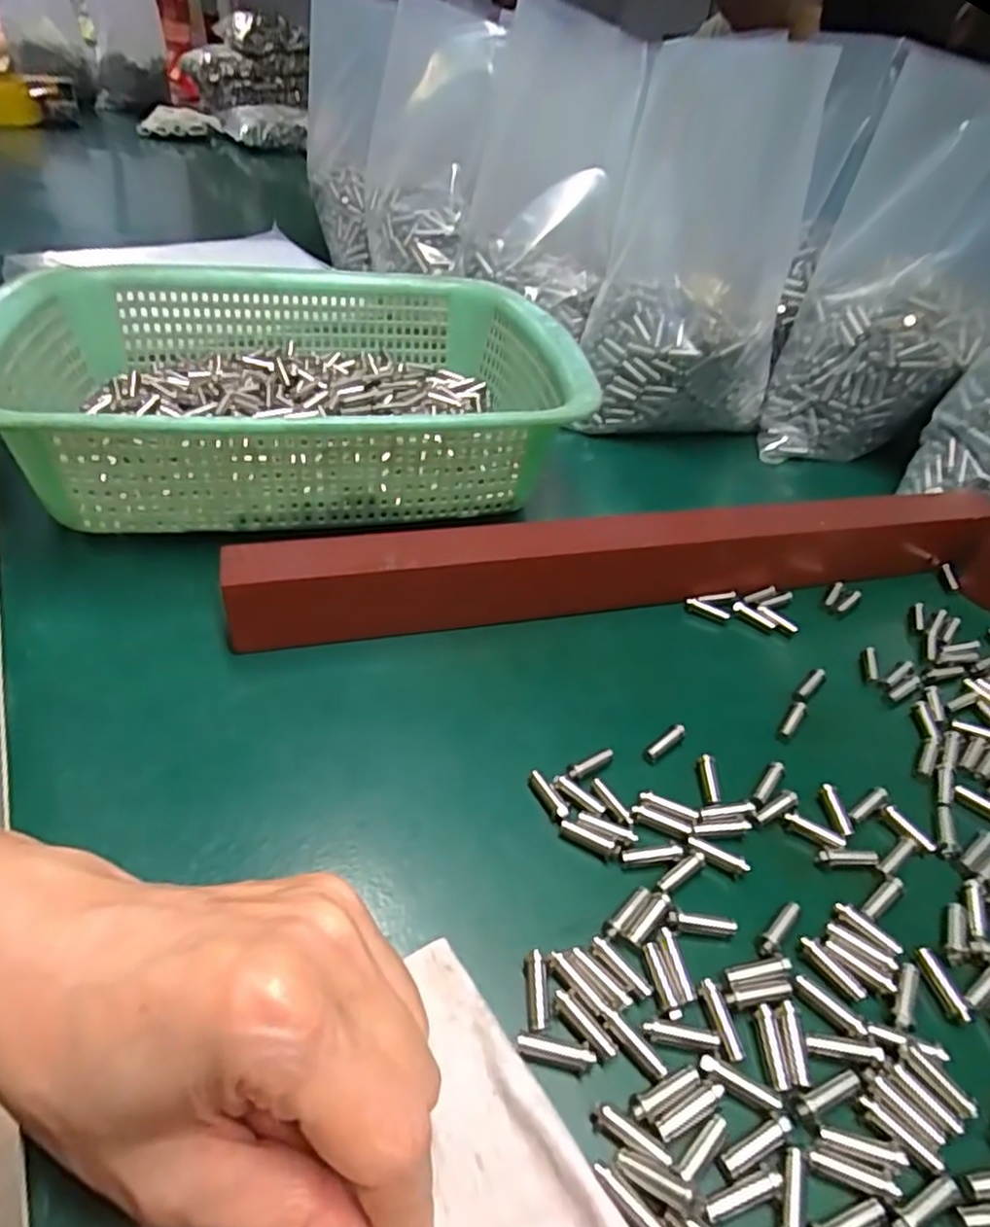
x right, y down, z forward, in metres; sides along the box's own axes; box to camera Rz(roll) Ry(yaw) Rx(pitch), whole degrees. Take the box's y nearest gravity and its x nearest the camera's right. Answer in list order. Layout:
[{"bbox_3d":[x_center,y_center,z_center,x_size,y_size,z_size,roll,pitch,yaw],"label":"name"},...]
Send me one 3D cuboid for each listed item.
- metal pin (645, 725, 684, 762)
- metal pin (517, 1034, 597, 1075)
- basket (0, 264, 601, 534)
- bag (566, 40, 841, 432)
[{"bbox_3d":[0.067,0.051,0.272,0.021,0.005,0.005,-25,48,-32],"label":"metal pin"},{"bbox_3d":[0.016,0.119,0.186,0.021,0.006,0.005,10,39,6],"label":"metal pin"},{"bbox_3d":[-0.107,-0.124,0.398,0.282,0.084,0.224,-6,41,-14],"label":"basket"},{"bbox_3d":[0.132,-0.232,0.449,0.121,0.205,0.105,15,40,11],"label":"bag"}]

